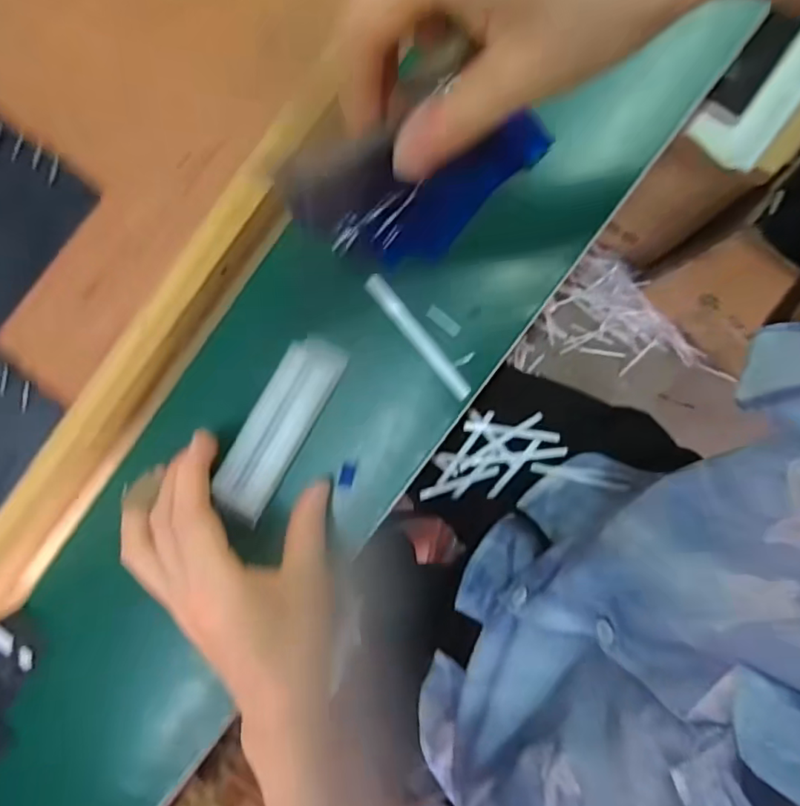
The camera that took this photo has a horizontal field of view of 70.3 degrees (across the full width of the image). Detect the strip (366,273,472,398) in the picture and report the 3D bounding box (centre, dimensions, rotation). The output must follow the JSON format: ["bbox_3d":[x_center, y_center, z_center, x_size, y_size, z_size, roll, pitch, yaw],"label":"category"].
[{"bbox_3d":[0.010,-0.034,0.297,0.010,0.012,0.078,-40,87,5],"label":"strip"}]

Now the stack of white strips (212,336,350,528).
[{"bbox_3d":[-0.062,0.012,0.293,0.029,0.017,0.099,29,89,4],"label":"stack of white strips"}]

